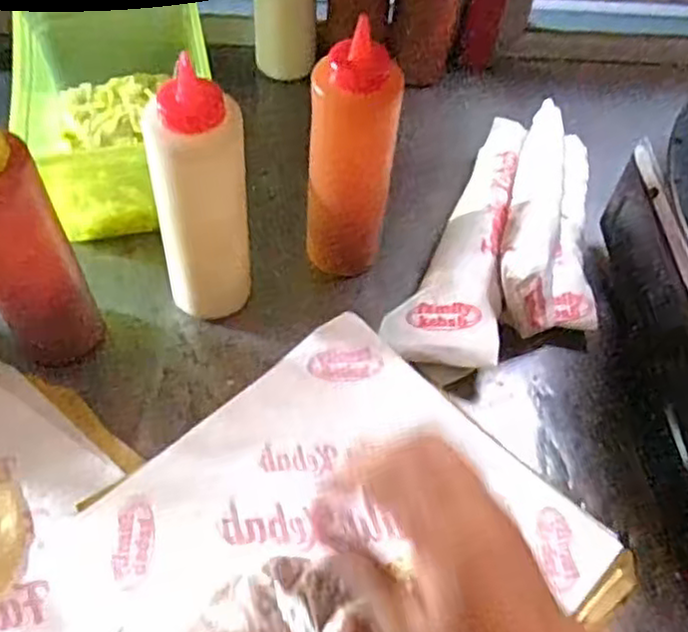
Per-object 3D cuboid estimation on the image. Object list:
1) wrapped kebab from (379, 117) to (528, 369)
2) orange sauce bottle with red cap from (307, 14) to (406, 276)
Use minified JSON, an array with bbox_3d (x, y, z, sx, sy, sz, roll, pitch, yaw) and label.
[{"bbox_3d":[0.099,-0.066,0.589,0.083,0.052,0.248,17,56,4],"label":"wrapped kebab"},{"bbox_3d":[0.006,-0.097,0.514,0.064,0.188,0.063,9,56,-2],"label":"orange sauce bottle with red cap"}]

